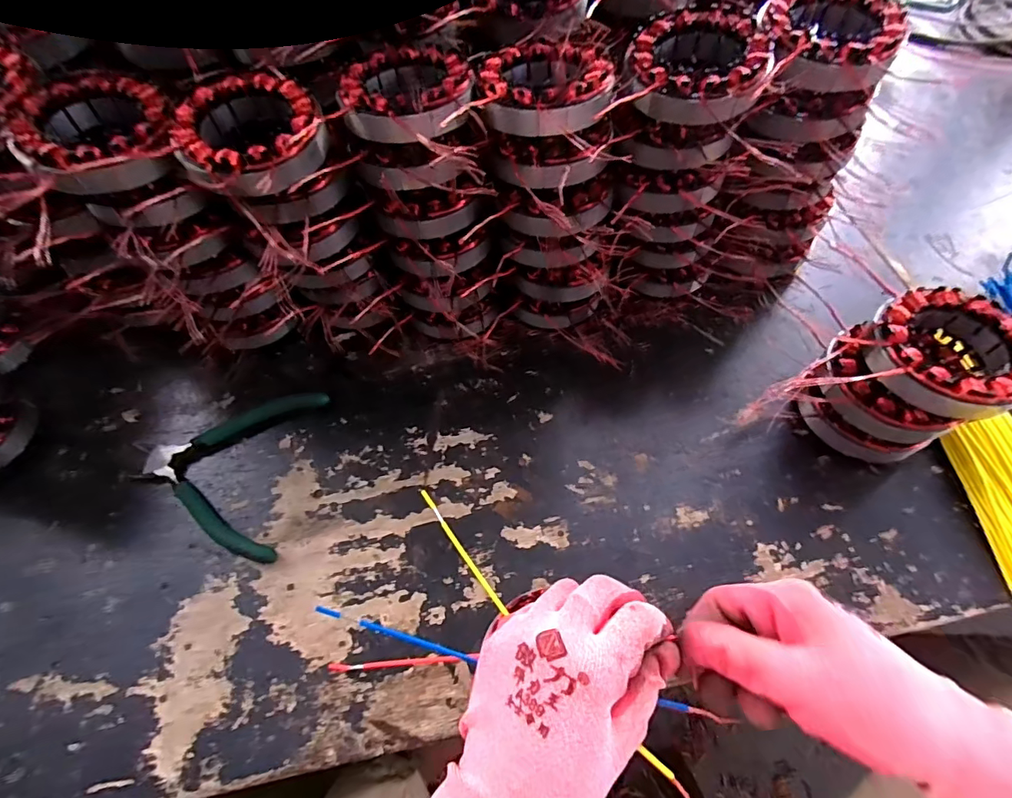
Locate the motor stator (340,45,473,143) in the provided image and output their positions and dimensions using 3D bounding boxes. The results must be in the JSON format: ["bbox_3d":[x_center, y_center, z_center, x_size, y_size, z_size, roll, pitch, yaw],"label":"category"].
[{"bbox_3d":[-0.063,-0.196,0.307,0.082,0.030,0.096,5,61,5],"label":"motor stator"}]

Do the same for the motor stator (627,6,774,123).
[{"bbox_3d":[0.122,-0.210,0.302,0.081,0.032,0.092,-10,60,-3],"label":"motor stator"}]

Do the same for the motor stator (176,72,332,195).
[{"bbox_3d":[-0.154,-0.161,0.292,0.082,0.031,0.088,-18,61,-8],"label":"motor stator"}]

